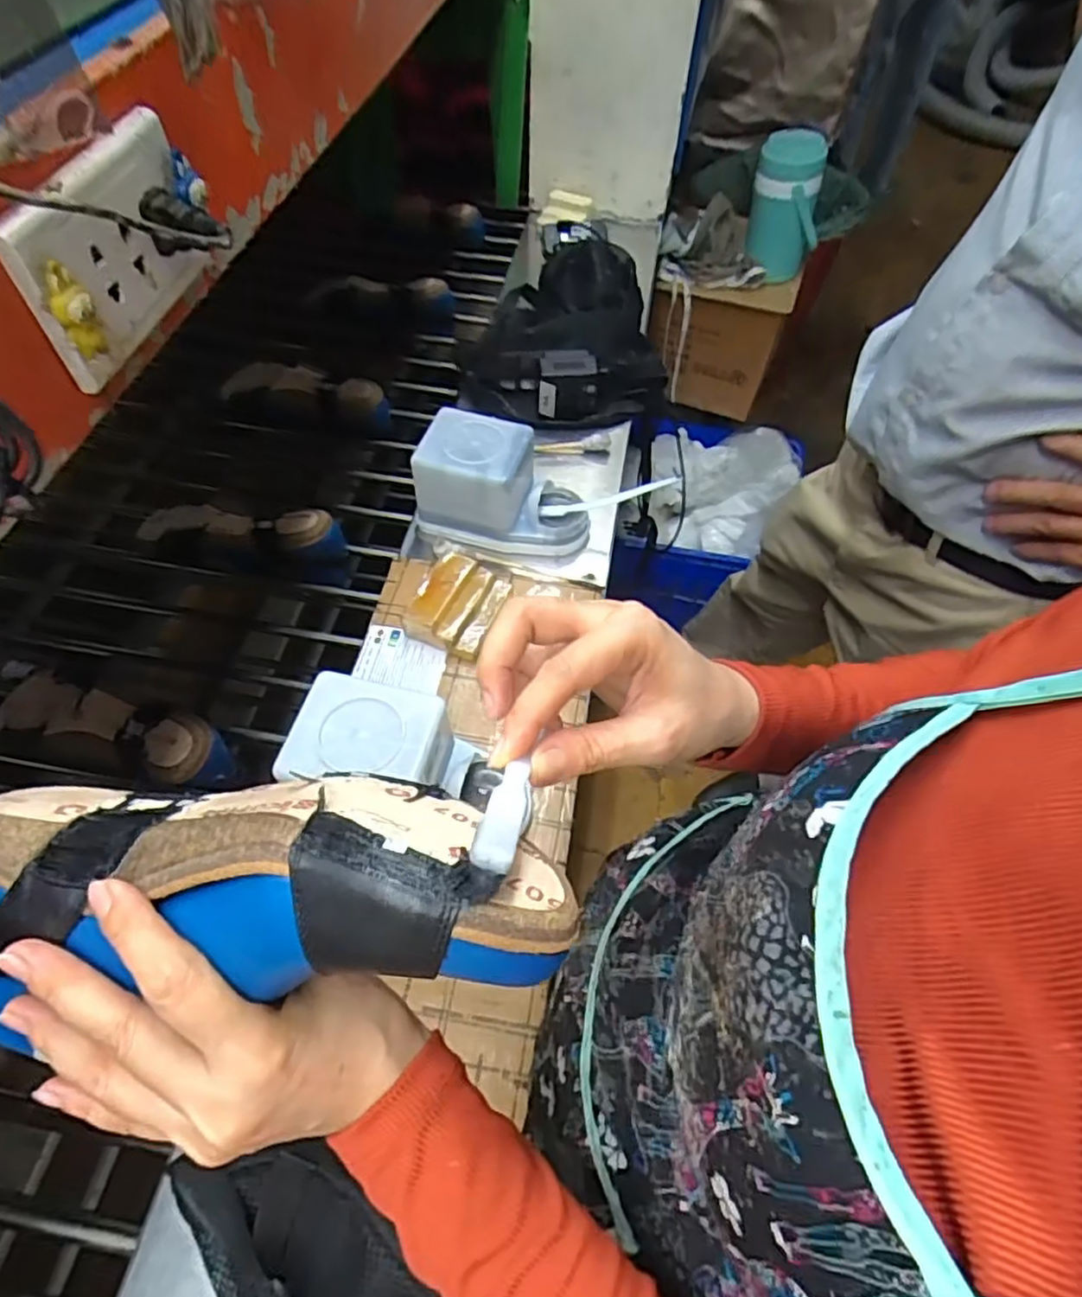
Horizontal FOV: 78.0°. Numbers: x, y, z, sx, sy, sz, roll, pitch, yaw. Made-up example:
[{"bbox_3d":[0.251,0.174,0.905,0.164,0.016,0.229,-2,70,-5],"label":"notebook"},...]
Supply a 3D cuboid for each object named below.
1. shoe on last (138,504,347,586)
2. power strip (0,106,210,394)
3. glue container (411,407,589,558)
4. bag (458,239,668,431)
[{"bbox_3d":[-0.341,-0.120,0.778,0.242,0.073,0.076,7,57,3],"label":"shoe on last"},{"bbox_3d":[-0.189,-0.181,0.300,0.020,0.069,0.116,7,57,3],"label":"power strip"},{"bbox_3d":[-0.041,-0.180,0.744,0.189,0.107,0.098,6,57,2],"label":"glue container"},{"bbox_3d":[0.040,-0.460,0.951,0.272,0.097,0.380,8,57,3],"label":"bag"}]

